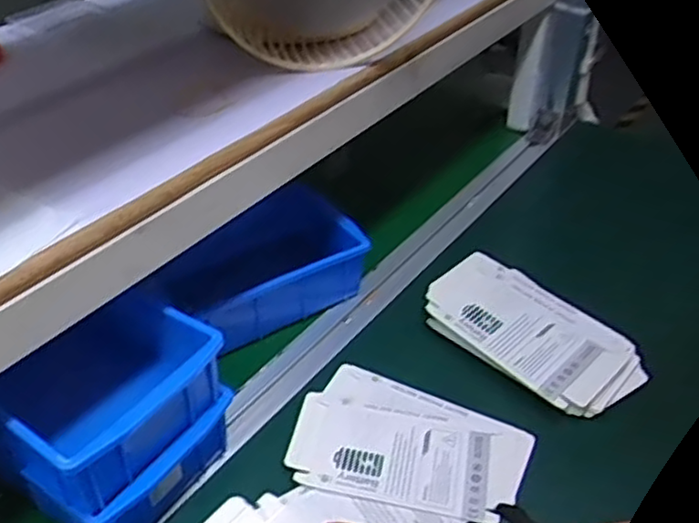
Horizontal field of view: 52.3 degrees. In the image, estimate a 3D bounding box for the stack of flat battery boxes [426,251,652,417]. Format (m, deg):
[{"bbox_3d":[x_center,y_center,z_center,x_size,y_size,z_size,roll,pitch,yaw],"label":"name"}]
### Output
[{"bbox_3d":[0.163,0.065,0.647,0.101,0.033,0.187,-29,48,-32],"label":"stack of flat battery boxes"}]

